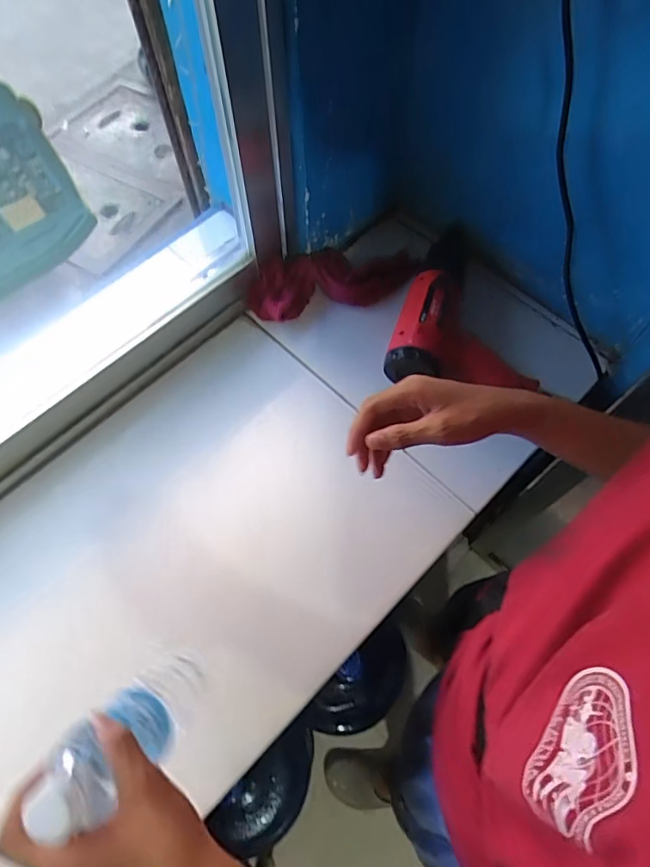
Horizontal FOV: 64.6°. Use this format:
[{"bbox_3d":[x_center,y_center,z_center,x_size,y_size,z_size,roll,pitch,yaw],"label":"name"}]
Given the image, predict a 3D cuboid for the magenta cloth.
[{"bbox_3d":[0.015,-0.218,0.719,0.249,0.045,0.086,-13,65,-5],"label":"magenta cloth"}]

